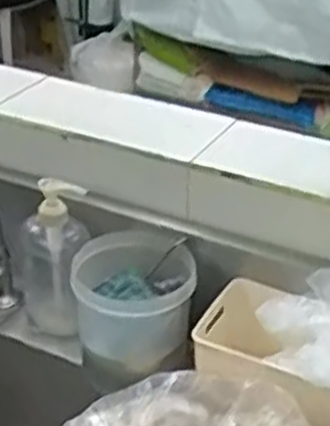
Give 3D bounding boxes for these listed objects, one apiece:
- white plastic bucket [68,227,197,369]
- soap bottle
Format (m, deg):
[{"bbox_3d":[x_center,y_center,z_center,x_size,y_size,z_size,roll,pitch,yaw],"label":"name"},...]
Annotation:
[{"bbox_3d":[-0.040,0.102,0.967,0.140,0.106,0.143,-4,32,-7],"label":"white plastic bucket"},{"bbox_3d":[-0.146,0.060,1.037,0.089,0.211,0.083,-6,32,-11],"label":"soap bottle"}]

